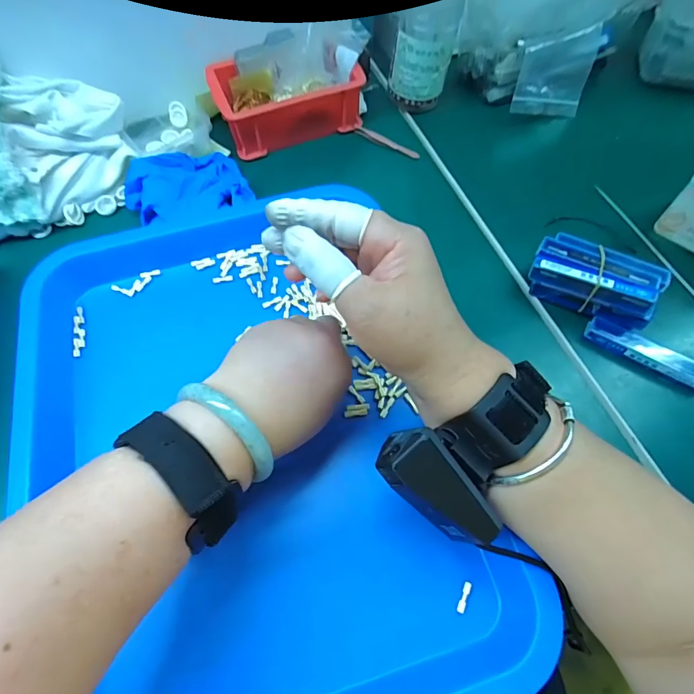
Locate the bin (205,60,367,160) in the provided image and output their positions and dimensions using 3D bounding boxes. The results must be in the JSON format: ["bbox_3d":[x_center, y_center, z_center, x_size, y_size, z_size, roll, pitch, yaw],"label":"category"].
[{"bbox_3d":[-0.063,-0.265,0.452,0.148,0.050,0.083,-19,64,-9],"label":"bin"}]

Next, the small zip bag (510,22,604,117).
[{"bbox_3d":[0.220,-0.292,0.448,0.084,0.079,0.017,-9,34,-20],"label":"small zip bag"}]

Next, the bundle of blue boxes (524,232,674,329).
[{"bbox_3d":[0.201,-0.057,0.343,0.095,0.041,0.050,27,66,14],"label":"bundle of blue boxes"}]

